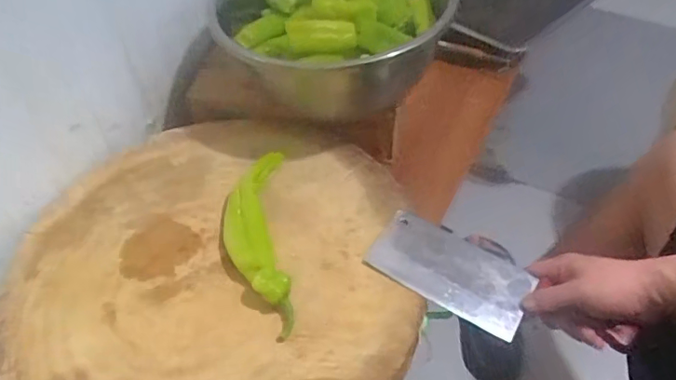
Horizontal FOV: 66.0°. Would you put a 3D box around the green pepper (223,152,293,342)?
[{"bbox_3d":[-0.092,0.042,0.587,0.065,0.033,0.253,-6,49,-3],"label":"green pepper"}]

